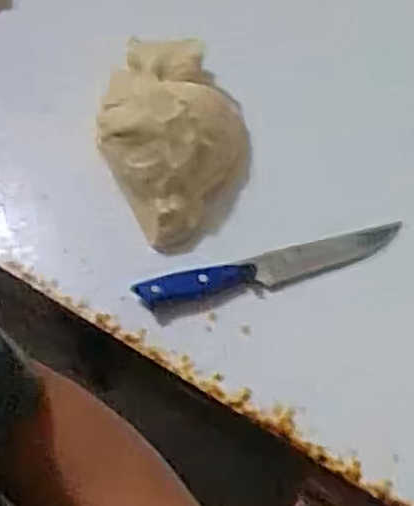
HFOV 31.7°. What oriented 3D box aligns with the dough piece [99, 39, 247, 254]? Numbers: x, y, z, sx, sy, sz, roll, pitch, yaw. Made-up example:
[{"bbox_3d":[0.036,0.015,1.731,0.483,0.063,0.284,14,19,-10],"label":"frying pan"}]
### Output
[{"bbox_3d":[-0.031,-0.125,0.717,0.153,0.086,0.196,-30,69,-12],"label":"dough piece"}]

